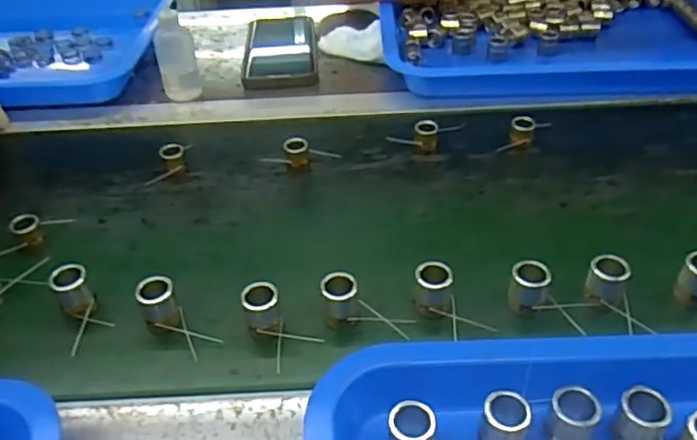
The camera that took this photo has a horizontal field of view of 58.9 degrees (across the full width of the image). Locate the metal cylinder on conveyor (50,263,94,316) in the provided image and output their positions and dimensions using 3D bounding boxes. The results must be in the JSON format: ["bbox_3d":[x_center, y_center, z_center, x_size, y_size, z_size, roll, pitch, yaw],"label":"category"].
[{"bbox_3d":[-0.179,0.047,0.403,0.021,0.029,0.026,-25,47,-24],"label":"metal cylinder on conveyor"}]

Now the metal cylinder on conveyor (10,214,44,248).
[{"bbox_3d":[-0.238,0.009,0.460,0.018,0.023,0.018,-25,47,-24],"label":"metal cylinder on conveyor"}]

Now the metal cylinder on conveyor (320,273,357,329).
[{"bbox_3d":[-0.005,0.053,0.393,0.022,0.035,0.022,-7,42,-6],"label":"metal cylinder on conveyor"}]

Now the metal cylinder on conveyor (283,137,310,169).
[{"bbox_3d":[-0.044,-0.057,0.529,0.020,0.023,0.017,-8,42,-6],"label":"metal cylinder on conveyor"}]

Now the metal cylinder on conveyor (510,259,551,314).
[{"bbox_3d":[0.116,0.044,0.397,0.022,0.033,0.019,17,45,20],"label":"metal cylinder on conveyor"}]

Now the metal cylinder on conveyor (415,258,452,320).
[{"bbox_3d":[0.055,0.045,0.398,0.023,0.035,0.018,0,42,2],"label":"metal cylinder on conveyor"}]

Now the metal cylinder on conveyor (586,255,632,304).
[{"bbox_3d":[0.166,0.041,0.397,0.023,0.032,0.020,21,47,24],"label":"metal cylinder on conveyor"}]

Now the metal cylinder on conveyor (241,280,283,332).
[{"bbox_3d":[-0.053,0.057,0.388,0.022,0.033,0.019,-7,42,-5],"label":"metal cylinder on conveyor"}]

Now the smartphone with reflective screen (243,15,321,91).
[{"bbox_3d":[-0.074,-0.190,0.678,0.077,0.016,0.148,-4,42,-2],"label":"smartphone with reflective screen"}]

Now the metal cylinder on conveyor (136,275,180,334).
[{"bbox_3d":[-0.121,0.054,0.395,0.021,0.028,0.025,-18,44,-17],"label":"metal cylinder on conveyor"}]

